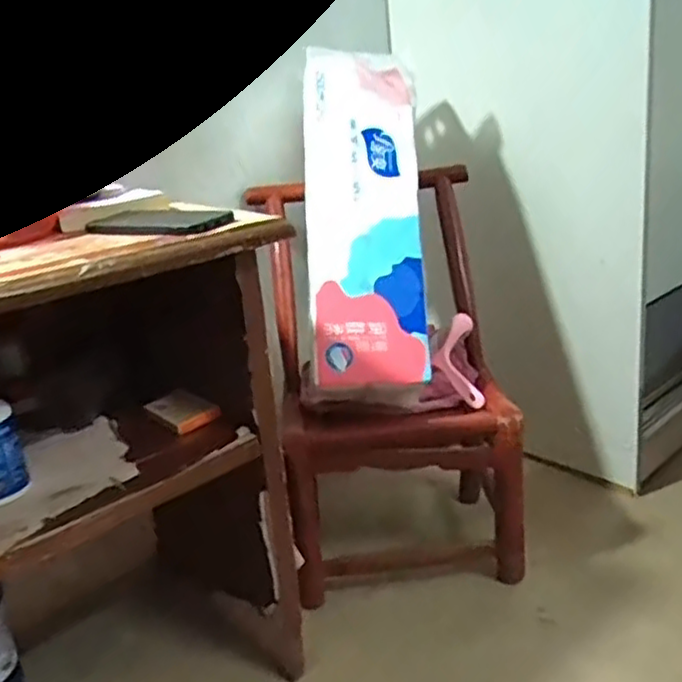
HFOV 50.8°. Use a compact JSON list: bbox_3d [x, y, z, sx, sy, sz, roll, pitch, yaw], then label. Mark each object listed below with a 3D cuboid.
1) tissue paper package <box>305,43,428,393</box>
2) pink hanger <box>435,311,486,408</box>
[{"bbox_3d":[0.036,-0.186,1.151,0.185,0.542,0.128,-3,-9,9],"label":"tissue paper package"},{"bbox_3d":[0.186,0.034,1.169,0.067,0.034,0.165,0,60,-5],"label":"pink hanger"}]

